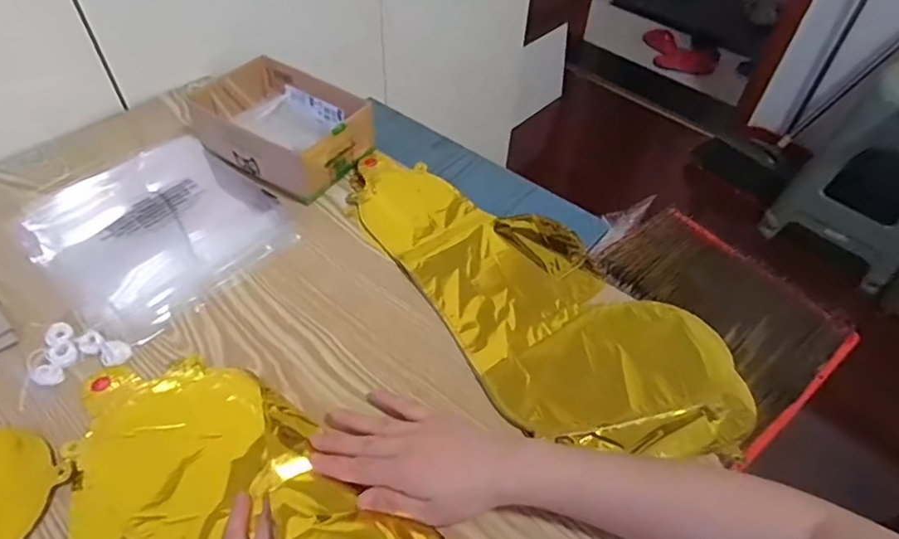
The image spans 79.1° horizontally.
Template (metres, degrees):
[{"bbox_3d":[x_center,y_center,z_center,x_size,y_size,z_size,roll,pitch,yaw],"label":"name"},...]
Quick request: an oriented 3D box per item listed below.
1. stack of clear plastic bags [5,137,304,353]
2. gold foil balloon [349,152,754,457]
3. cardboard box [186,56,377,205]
[{"bbox_3d":[-0.311,-0.049,0.585,0.244,0.005,0.219,34,56,24],"label":"stack of clear plastic bags"},{"bbox_3d":[0.066,0.014,0.535,0.196,0.016,0.441,-33,58,-26],"label":"gold foil balloon"},{"bbox_3d":[-0.193,-0.170,0.637,0.180,0.063,0.131,26,53,19],"label":"cardboard box"}]

